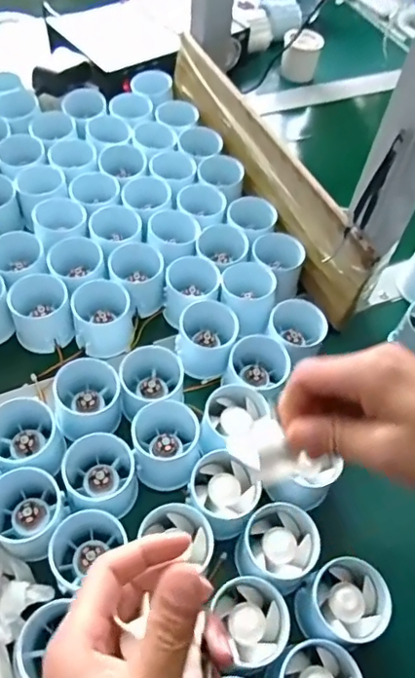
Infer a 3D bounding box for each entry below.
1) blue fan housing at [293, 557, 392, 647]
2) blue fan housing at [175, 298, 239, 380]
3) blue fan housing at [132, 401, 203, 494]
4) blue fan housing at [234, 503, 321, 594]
[{"bbox_3d":[0.092,0.182,0.374,0.053,0.040,0.049,3,55,-4],"label":"blue fan housing"},{"bbox_3d":[-0.001,-0.001,0.491,0.051,0.042,0.057,10,54,1],"label":"blue fan housing"},{"bbox_3d":[-0.031,0.079,0.426,0.054,0.040,0.065,-5,55,-9],"label":"blue fan housing"},{"bbox_3d":[0.050,0.151,0.390,0.053,0.045,0.051,3,55,-4],"label":"blue fan housing"}]

